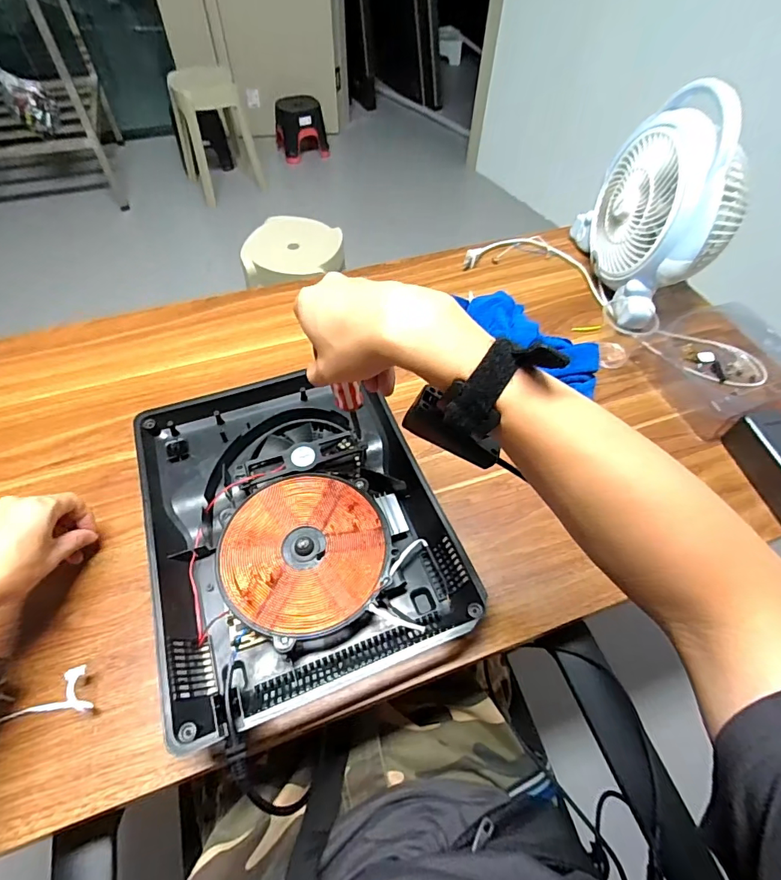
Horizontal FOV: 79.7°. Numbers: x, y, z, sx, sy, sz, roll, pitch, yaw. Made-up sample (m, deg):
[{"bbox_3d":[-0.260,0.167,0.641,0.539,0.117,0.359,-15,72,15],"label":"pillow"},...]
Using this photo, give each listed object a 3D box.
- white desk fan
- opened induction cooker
[{"bbox_3d":[0.383,-0.312,0.646,0.125,0.244,0.261,-1,55,-2],"label":"white desk fan"},{"bbox_3d":[-0.098,0.076,0.479,0.271,0.051,0.345,-17,58,-13],"label":"opened induction cooker"}]

